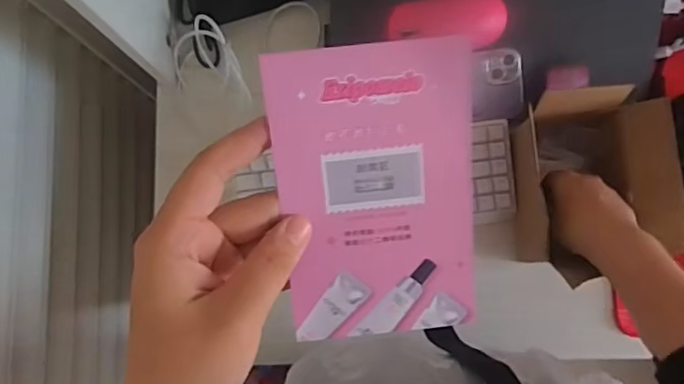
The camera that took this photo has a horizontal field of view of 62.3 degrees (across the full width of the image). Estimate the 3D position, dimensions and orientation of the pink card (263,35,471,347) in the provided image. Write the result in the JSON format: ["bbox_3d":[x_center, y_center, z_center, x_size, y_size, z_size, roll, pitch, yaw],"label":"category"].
[{"bbox_3d":[0.016,0.003,0.259,0.087,0.007,0.134,-6,108,-3],"label":"pink card"}]

